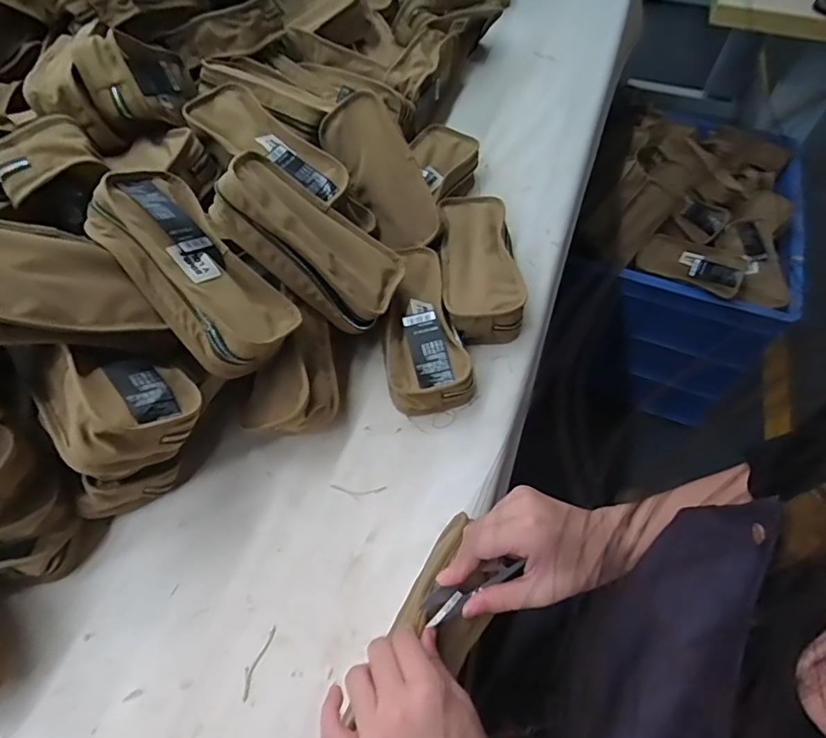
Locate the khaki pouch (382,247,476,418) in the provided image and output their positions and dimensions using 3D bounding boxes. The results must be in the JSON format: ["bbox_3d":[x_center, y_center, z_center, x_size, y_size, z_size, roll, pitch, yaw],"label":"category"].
[{"bbox_3d":[0.011,-0.045,0.560,0.087,0.056,0.196,-6,57,-3],"label":"khaki pouch"}]

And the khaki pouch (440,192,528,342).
[{"bbox_3d":[0.075,-0.121,0.601,0.085,0.045,0.188,-2,57,-1],"label":"khaki pouch"}]

